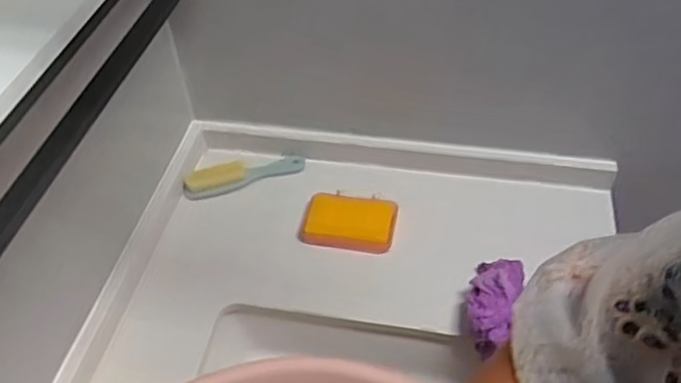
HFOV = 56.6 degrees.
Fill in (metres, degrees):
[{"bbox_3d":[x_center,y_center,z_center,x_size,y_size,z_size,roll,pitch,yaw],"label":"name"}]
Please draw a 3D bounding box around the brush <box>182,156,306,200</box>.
[{"bbox_3d":[-0.133,-0.024,0.880,0.167,0.038,0.027,-16,48,-12],"label":"brush"}]

